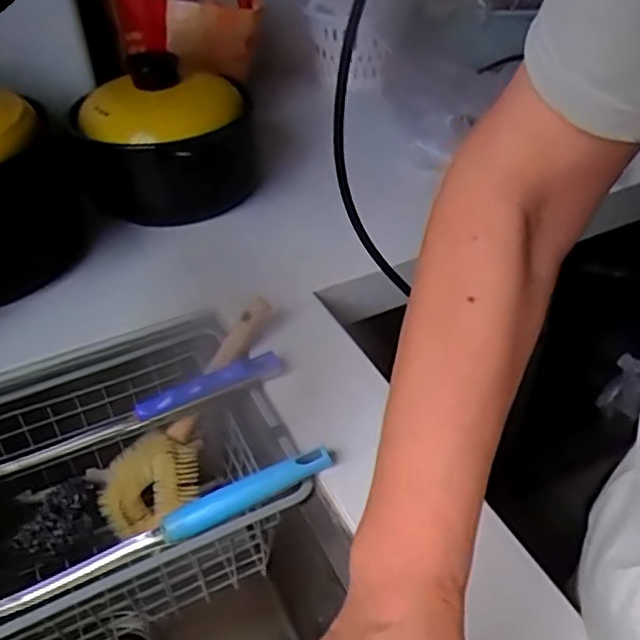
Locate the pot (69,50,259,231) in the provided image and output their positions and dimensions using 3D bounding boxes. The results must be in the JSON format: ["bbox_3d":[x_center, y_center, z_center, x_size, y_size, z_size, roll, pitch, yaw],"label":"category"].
[{"bbox_3d":[-0.170,-0.198,0.730,0.180,0.151,0.147,-13,41,-12],"label":"pot"}]

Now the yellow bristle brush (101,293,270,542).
[{"bbox_3d":[-0.112,0.084,0.574,0.078,0.040,0.238,28,82,31],"label":"yellow bristle brush"}]

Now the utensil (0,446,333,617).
[{"bbox_3d":[-0.131,0.163,0.478,0.299,0.022,0.026,-24,43,-3],"label":"utensil"}]

